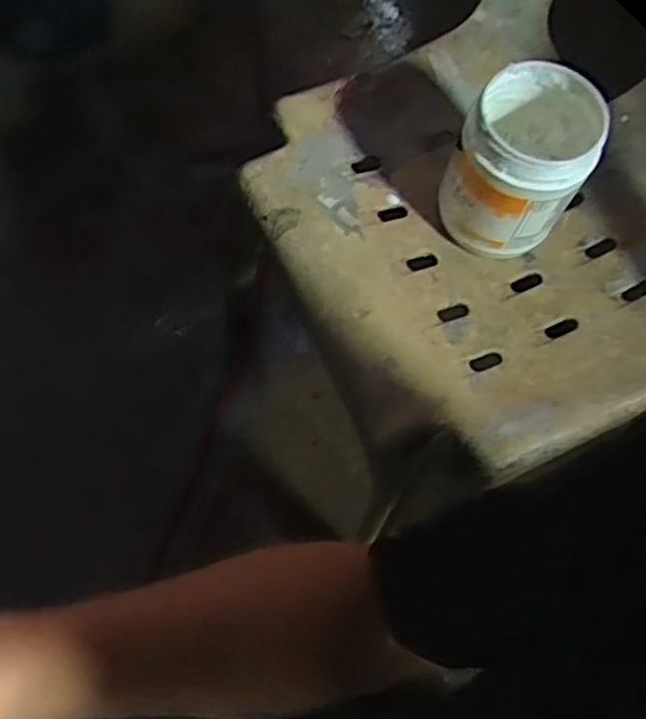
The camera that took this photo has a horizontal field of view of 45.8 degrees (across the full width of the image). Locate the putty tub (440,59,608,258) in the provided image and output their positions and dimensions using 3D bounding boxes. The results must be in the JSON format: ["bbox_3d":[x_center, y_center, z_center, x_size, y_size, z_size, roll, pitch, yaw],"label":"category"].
[{"bbox_3d":[0.152,-0.152,0.592,0.094,0.129,0.098,1,68,-1],"label":"putty tub"}]

